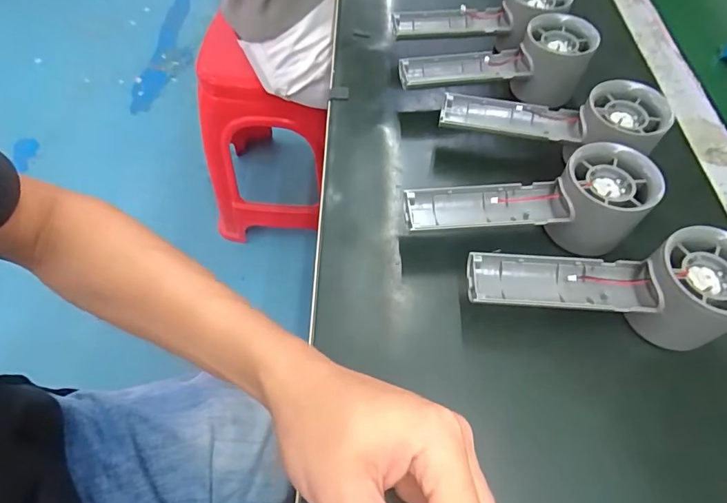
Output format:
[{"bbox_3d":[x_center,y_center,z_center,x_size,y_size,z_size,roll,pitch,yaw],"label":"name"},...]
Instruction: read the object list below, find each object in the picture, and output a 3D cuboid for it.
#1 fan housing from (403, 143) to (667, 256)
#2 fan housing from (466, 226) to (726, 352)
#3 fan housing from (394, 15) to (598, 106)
[{"bbox_3d":[0.108,-0.035,0.305,0.152,0.060,0.055,5,57,2],"label":"fan housing"},{"bbox_3d":[0.146,0.022,0.270,0.162,0.056,0.054,3,57,1],"label":"fan housing"},{"bbox_3d":[0.112,-0.159,0.386,0.157,0.056,0.054,-6,58,-5],"label":"fan housing"}]

